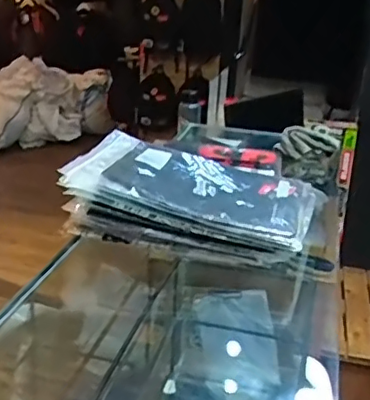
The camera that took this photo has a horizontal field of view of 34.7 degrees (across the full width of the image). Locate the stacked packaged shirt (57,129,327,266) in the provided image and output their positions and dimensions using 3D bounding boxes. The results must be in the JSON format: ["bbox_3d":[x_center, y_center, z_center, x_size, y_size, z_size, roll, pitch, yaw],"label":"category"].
[{"bbox_3d":[0.021,-0.009,0.946,0.355,0.108,0.265,9,22,14],"label":"stacked packaged shirt"}]

